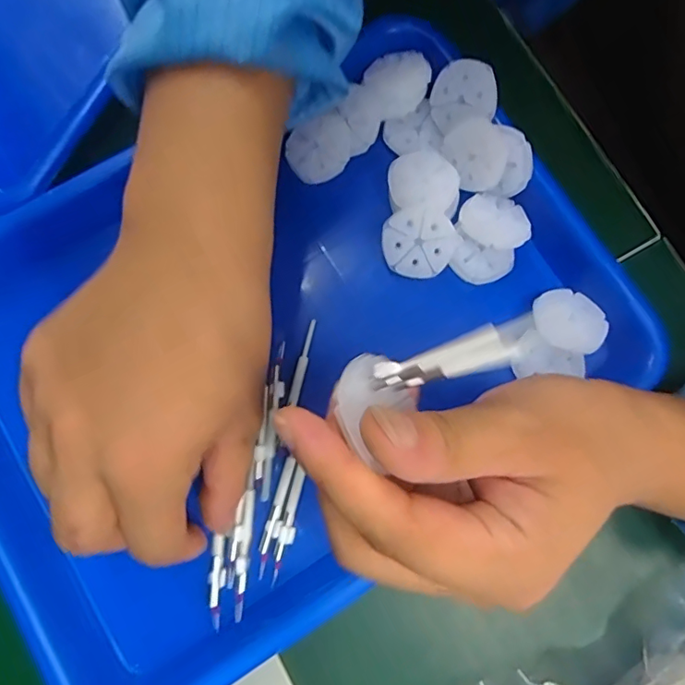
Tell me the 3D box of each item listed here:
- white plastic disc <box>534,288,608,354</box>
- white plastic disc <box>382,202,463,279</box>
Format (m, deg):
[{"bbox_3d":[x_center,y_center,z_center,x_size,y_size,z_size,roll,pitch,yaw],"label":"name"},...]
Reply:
[{"bbox_3d":[0.120,-0.012,0.274,0.036,0.006,0.033,0,78,-1],"label":"white plastic disc"},{"bbox_3d":[0.041,-0.055,0.280,0.039,0.006,0.037,0,101,2],"label":"white plastic disc"}]

